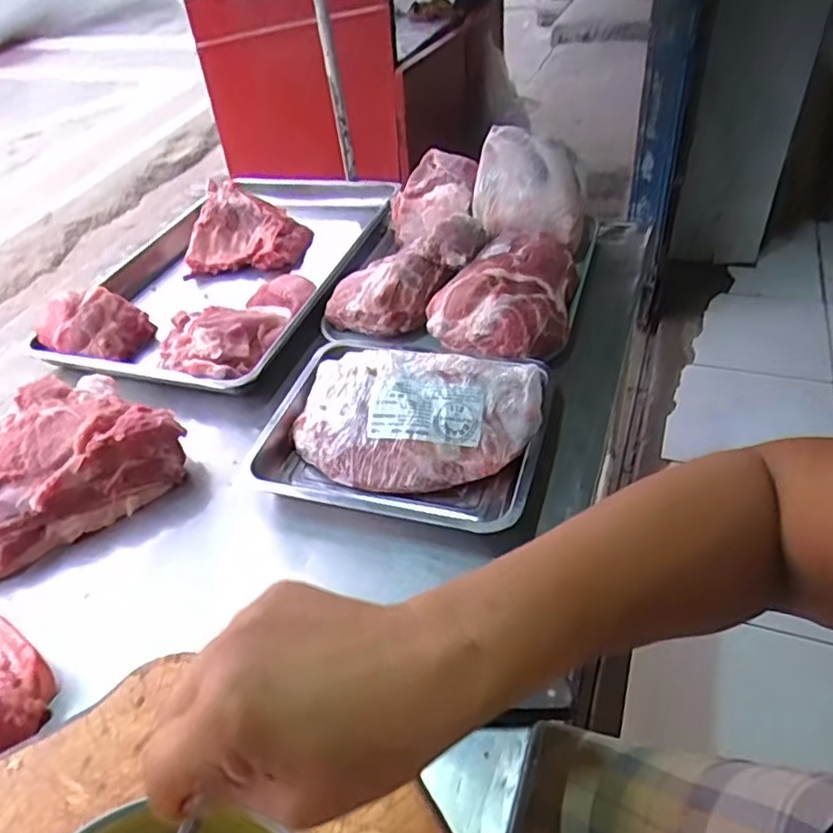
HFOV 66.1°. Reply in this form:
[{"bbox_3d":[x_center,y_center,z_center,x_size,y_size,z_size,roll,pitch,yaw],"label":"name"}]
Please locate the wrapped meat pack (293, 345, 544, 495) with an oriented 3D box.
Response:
[{"bbox_3d":[-0.002,-0.005,0.701,0.275,0.080,0.153,-1,42,6],"label":"wrapped meat pack"}]

